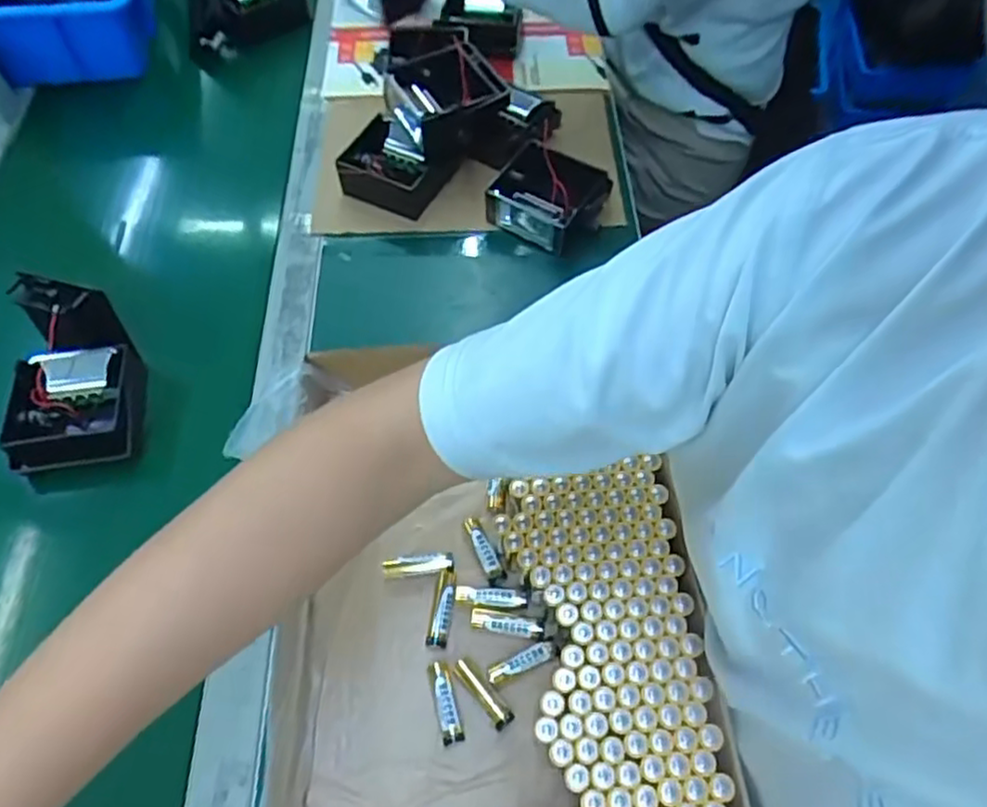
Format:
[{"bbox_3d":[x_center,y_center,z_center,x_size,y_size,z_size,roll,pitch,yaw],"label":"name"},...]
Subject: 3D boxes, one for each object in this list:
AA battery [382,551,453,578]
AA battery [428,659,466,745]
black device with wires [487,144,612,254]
[{"bbox_3d":[-0.052,0.111,0.475,0.047,0.014,0.013,-5,58,-2],"label":"AA battery"},{"bbox_3d":[-0.030,0.186,0.431,0.012,0.012,0.048,-13,59,-7],"label":"AA battery"},{"bbox_3d":[0.051,-0.193,0.644,0.095,0.043,0.091,24,62,15],"label":"black device with wires"}]

